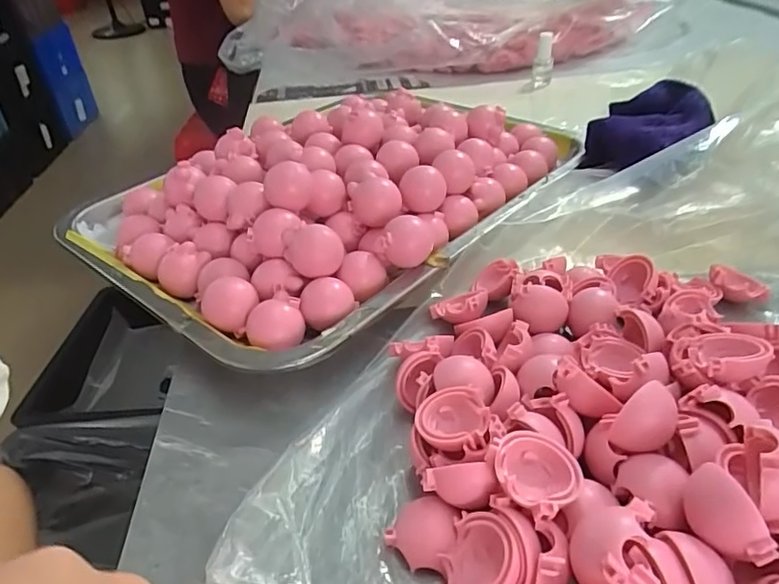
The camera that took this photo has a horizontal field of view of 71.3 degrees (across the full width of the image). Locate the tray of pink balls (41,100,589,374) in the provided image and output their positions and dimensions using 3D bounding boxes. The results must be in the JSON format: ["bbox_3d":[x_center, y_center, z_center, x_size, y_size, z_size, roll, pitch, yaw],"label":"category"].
[{"bbox_3d":[-0.031,-0.094,0.390,0.248,0.058,0.339,28,48,35],"label":"tray of pink balls"}]

